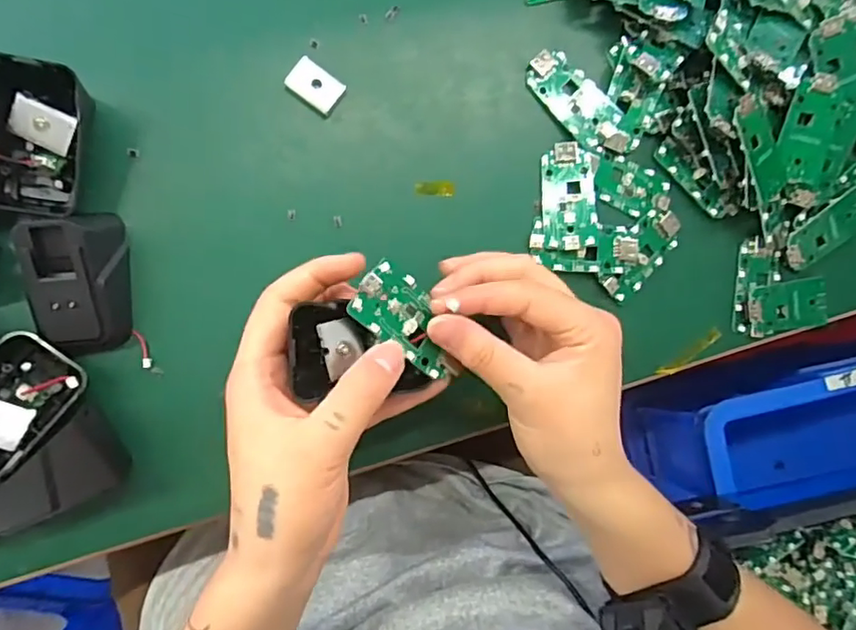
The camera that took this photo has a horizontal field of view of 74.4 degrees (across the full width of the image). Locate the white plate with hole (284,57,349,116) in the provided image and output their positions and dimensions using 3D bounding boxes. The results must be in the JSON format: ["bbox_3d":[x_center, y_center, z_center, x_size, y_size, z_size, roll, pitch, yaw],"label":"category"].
[{"bbox_3d":[-0.062,-0.126,0.313,0.029,0.005,0.021,34,83,-6],"label":"white plate with hole"}]

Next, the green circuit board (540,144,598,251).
[{"bbox_3d":[0.085,-0.071,0.338,0.031,0.006,0.062,-2,88,-9],"label":"green circuit board"}]

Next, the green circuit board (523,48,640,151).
[{"bbox_3d":[0.093,-0.126,0.342,0.034,0.005,0.079,-45,95,-8],"label":"green circuit board"}]

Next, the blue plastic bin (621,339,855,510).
[{"bbox_3d":[0.414,0.102,0.626,0.390,0.232,0.117,-6,88,-11],"label":"blue plastic bin"}]

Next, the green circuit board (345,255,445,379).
[{"bbox_3d":[-0.008,0.002,0.262,0.057,0.004,0.031,40,73,-23],"label":"green circuit board"}]

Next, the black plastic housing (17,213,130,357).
[{"bbox_3d":[-0.173,-0.016,0.276,0.041,0.039,0.070,0,88,-9],"label":"black plastic housing"}]

